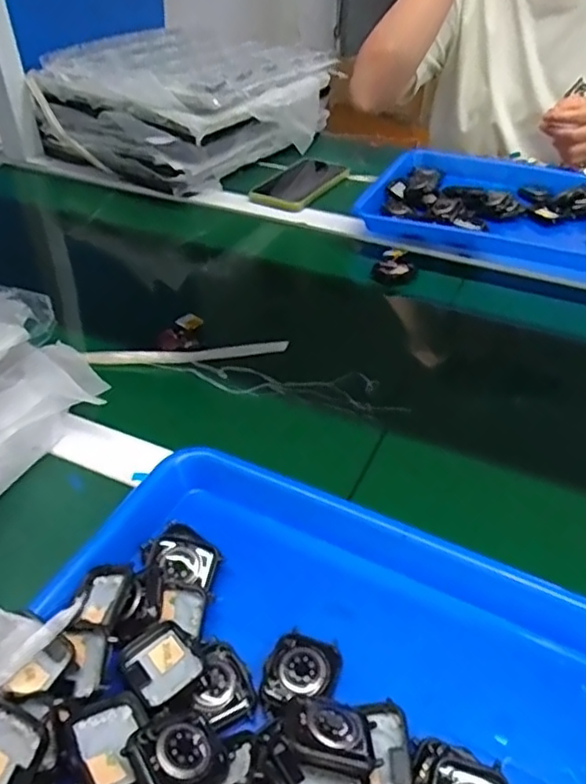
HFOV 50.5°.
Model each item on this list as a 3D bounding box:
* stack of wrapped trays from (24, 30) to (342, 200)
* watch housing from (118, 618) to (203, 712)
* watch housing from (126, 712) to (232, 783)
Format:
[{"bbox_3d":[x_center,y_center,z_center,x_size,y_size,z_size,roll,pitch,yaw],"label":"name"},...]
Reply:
[{"bbox_3d":[-0.150,-0.444,0.936,0.311,0.129,0.365,24,47,25],"label":"stack of wrapped trays"},{"bbox_3d":[-0.071,0.145,0.333,0.035,0.013,0.035,-29,49,-29],"label":"watch housing"},{"bbox_3d":[-0.051,0.169,0.287,0.040,0.011,0.040,-16,56,-39],"label":"watch housing"}]

